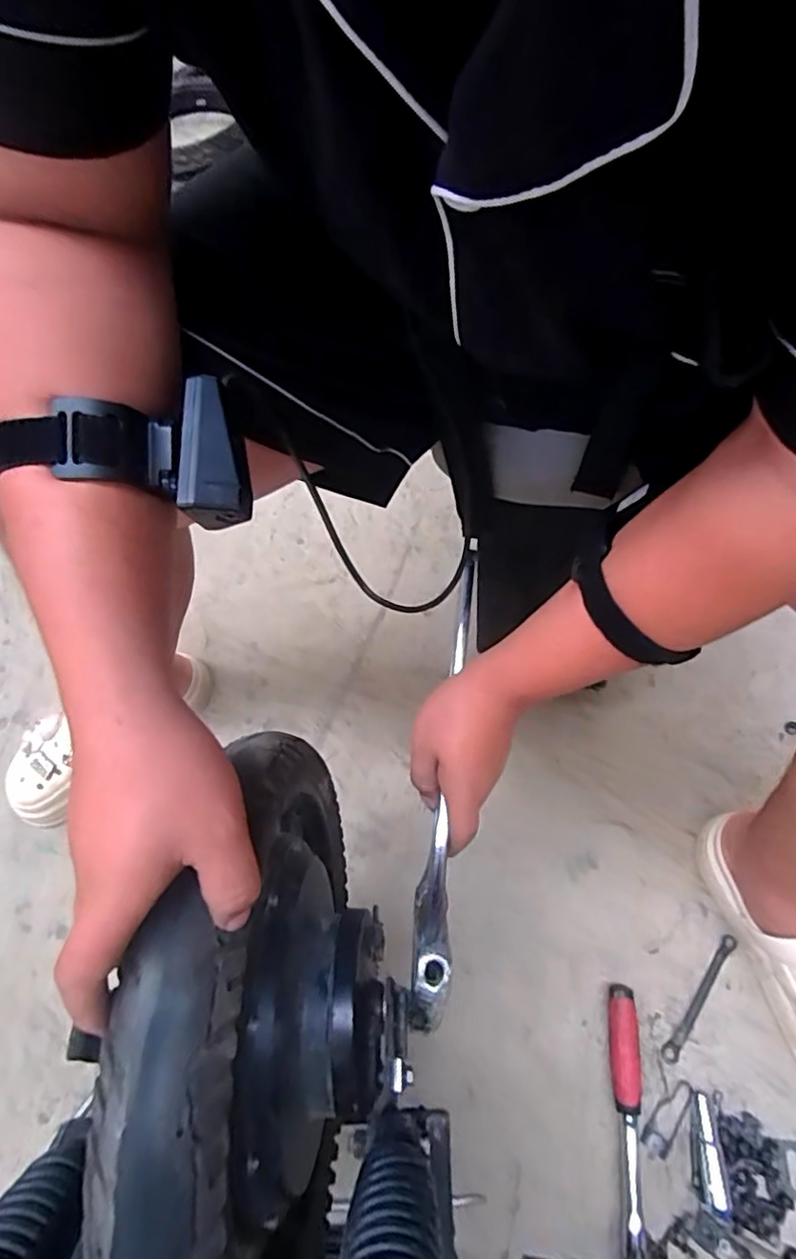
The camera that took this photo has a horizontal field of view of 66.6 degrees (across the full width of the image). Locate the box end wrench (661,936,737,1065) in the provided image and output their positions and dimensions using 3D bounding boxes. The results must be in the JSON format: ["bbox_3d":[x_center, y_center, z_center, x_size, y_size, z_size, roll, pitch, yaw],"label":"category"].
[{"bbox_3d":[0.308,0.375,0.618,0.015,0.011,0.136,34,69,20],"label":"box end wrench"}]

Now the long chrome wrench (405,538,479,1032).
[{"bbox_3d":[0.041,0.095,0.459,0.027,0.035,0.357,6,70,7],"label":"long chrome wrench"}]

